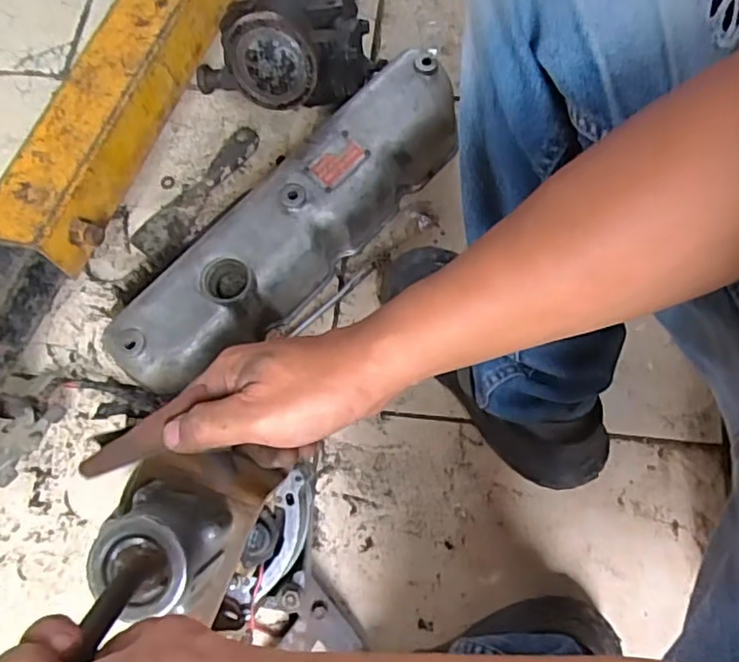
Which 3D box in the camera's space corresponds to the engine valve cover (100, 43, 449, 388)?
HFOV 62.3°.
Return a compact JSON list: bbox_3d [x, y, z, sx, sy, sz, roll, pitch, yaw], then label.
[{"bbox_3d":[-0.076,-0.114,0.679,0.105,0.099,0.470,42,75,15],"label":"engine valve cover"}]

